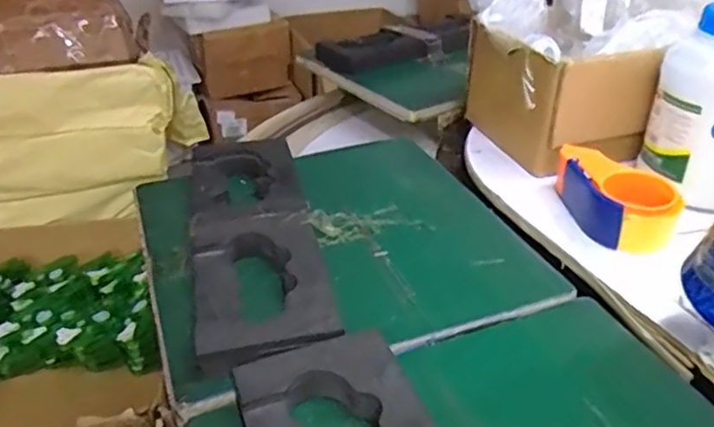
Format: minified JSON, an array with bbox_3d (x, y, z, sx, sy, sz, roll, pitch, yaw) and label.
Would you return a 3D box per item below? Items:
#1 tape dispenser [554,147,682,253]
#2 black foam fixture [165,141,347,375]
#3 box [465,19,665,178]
[{"bbox_3d":[0.289,-0.021,0.705,0.091,0.062,0.143,-7,32,-6],"label":"tape dispenser"},{"bbox_3d":[-0.120,0.013,0.698,0.136,0.023,0.429,-11,33,-10],"label":"black foam fixture"},{"bbox_3d":[0.265,-0.168,0.856,0.159,0.149,0.219,-9,32,-10],"label":"box"}]

